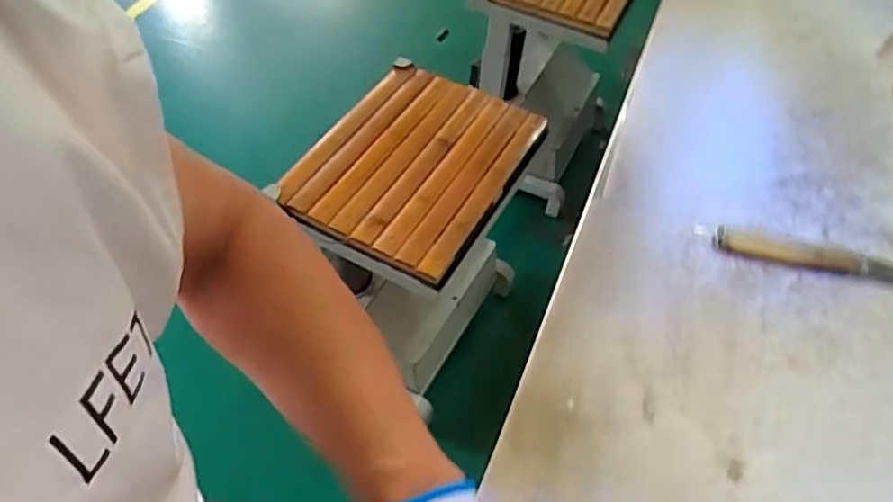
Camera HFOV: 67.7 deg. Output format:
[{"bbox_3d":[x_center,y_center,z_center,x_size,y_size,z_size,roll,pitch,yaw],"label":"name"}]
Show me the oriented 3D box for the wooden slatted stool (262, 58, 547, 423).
[{"bbox_3d":[-0.049,-0.003,1.148,0.313,0.423,0.391,28,56,18],"label":"wooden slatted stool"}]

